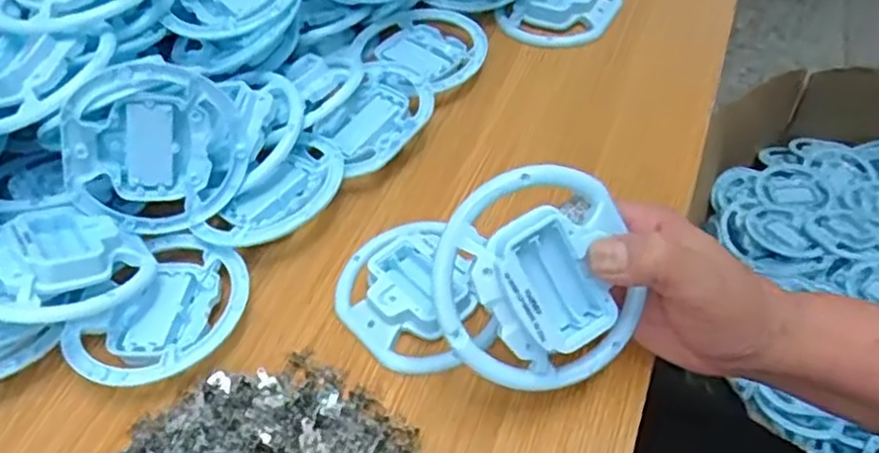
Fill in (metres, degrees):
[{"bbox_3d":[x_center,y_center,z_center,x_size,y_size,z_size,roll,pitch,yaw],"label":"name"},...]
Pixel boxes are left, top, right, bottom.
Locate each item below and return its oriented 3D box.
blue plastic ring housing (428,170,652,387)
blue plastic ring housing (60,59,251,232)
[{"bbox_3d":[0.045,0.026,0.324,0.093,0.100,0.020,-14,8,-8],"label":"blue plastic ring housing"},{"bbox_3d":[-0.167,-0.048,0.420,0.100,0.099,0.031,2,30,-32],"label":"blue plastic ring housing"}]

